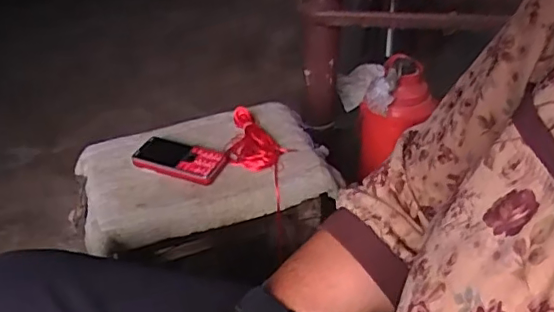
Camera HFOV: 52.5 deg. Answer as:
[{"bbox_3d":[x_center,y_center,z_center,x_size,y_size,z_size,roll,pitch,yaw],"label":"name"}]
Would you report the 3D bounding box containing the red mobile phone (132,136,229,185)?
[{"bbox_3d":[-0.132,0.005,0.755,0.120,0.022,0.059,14,40,21],"label":"red mobile phone"}]

